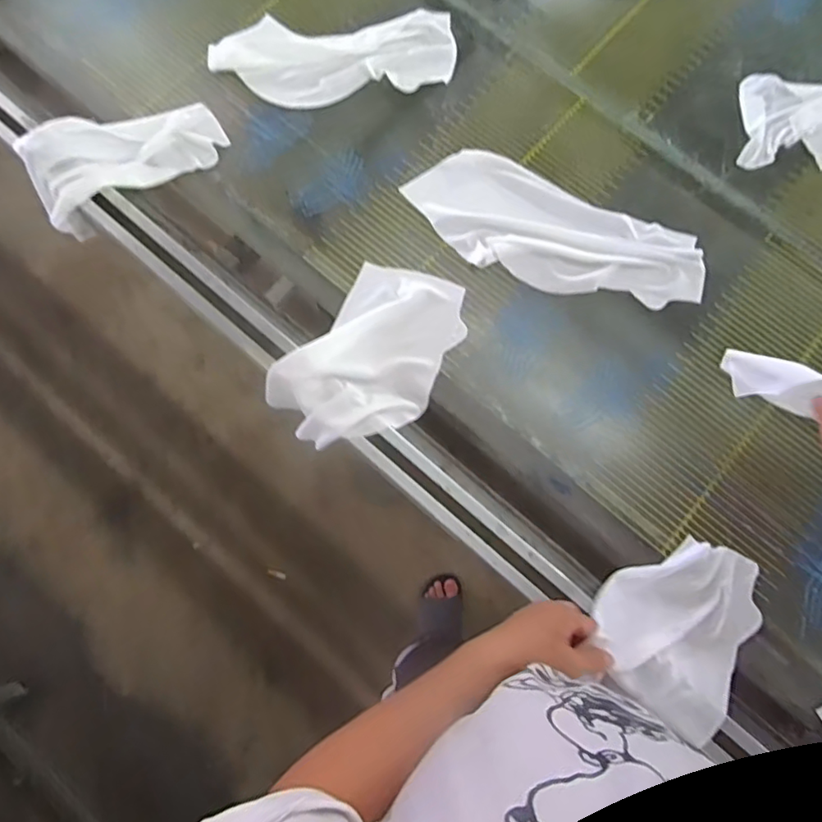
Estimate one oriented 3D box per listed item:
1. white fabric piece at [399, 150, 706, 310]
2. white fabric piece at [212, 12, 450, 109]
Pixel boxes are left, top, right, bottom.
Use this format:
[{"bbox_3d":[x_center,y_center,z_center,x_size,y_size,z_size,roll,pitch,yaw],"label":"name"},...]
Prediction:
[{"bbox_3d":[0.212,-0.256,0.818,0.434,0.024,0.166,21,77,4],"label":"white fabric piece"},{"bbox_3d":[-0.120,-0.560,0.888,0.375,0.023,0.152,-4,76,-2],"label":"white fabric piece"}]

